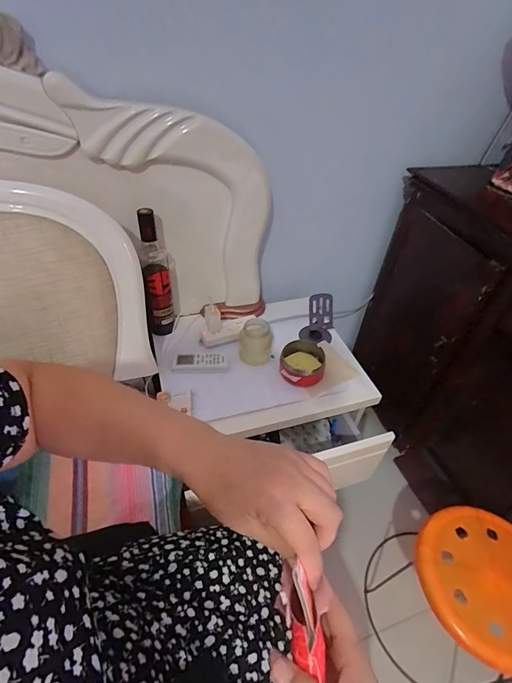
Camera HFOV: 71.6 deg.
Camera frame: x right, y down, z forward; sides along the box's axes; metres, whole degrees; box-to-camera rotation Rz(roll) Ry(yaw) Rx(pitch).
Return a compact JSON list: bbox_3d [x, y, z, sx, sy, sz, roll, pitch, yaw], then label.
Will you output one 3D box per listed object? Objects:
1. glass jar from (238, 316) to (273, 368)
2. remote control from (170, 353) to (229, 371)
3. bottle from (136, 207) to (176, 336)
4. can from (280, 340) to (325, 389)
[{"bbox_3d":[-0.001,0.005,0.800,0.072,0.091,0.062,-1,44,-6],"label":"glass jar"},{"bbox_3d":[-0.124,0.043,0.783,0.118,0.019,0.041,-4,44,-9],"label":"remote control"},{"bbox_3d":[-0.218,-0.143,0.779,0.060,0.280,0.072,-5,44,-10],"label":"bottle"},{"bbox_3d":[0.102,0.049,0.780,0.093,0.051,0.092,2,44,-2],"label":"can"}]

